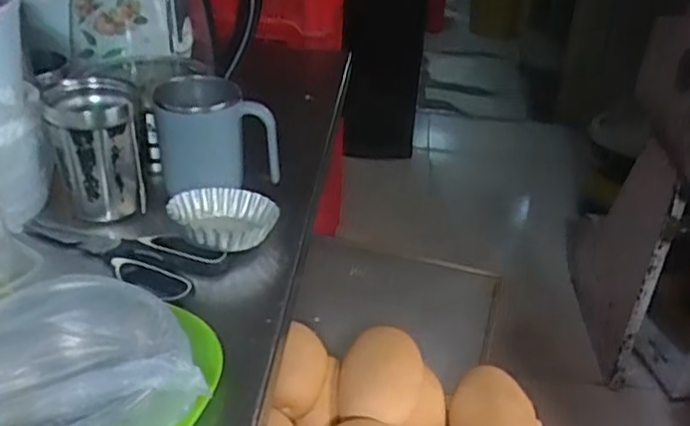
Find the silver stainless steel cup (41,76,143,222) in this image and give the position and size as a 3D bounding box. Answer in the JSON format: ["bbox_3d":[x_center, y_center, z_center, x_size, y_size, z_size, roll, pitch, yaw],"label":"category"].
[{"bbox_3d":[-0.235,-0.060,0.635,0.074,0.120,0.066,-9,34,-18],"label":"silver stainless steel cup"}]

